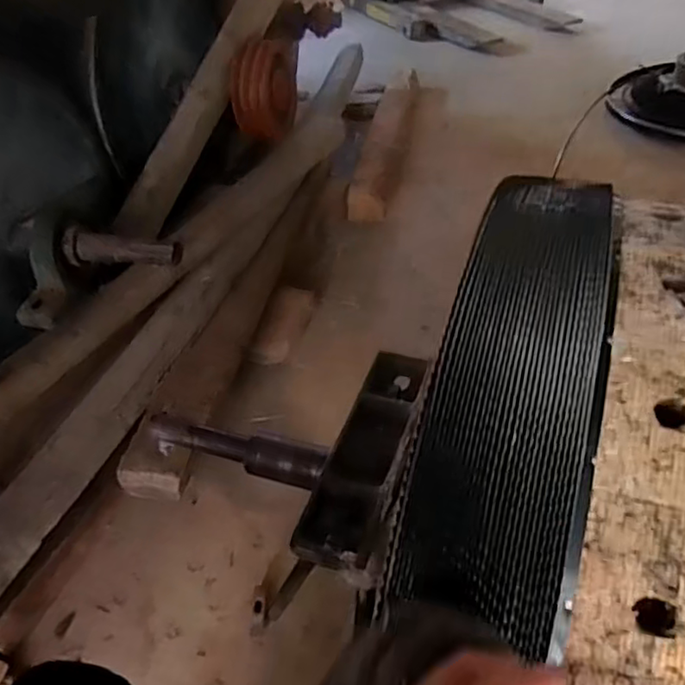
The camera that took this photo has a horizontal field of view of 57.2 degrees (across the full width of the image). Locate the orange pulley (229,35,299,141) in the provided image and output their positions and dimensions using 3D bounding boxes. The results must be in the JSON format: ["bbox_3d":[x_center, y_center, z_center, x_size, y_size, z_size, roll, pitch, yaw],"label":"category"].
[{"bbox_3d":[-0.186,-0.602,1.505,0.077,0.217,0.217,10,41,20],"label":"orange pulley"}]

